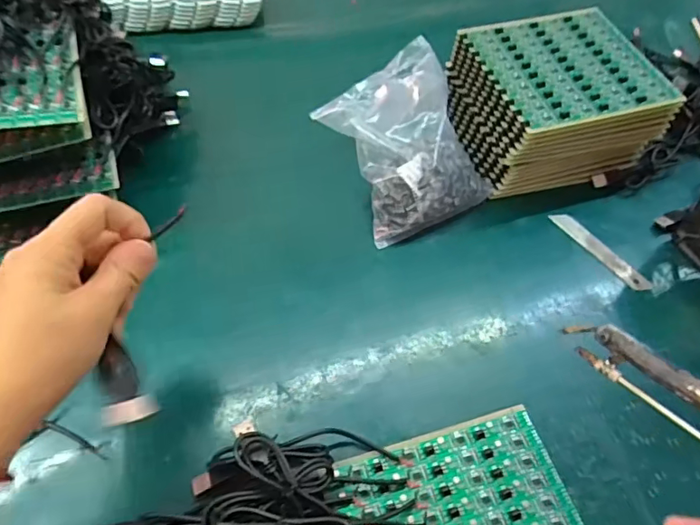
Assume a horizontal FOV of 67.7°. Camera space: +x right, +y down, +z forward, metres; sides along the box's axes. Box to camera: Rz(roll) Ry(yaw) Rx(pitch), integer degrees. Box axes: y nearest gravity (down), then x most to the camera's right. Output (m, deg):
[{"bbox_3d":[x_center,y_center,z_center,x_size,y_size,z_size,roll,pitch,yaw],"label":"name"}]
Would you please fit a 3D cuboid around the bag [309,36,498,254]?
[{"bbox_3d":[0.048,-0.108,0.471,0.124,0.067,0.149,-25,63,-18],"label":"bag"}]

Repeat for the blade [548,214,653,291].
[{"bbox_3d":[0.218,-0.010,0.458,0.017,0.007,0.098,-34,64,-11],"label":"blade"}]

